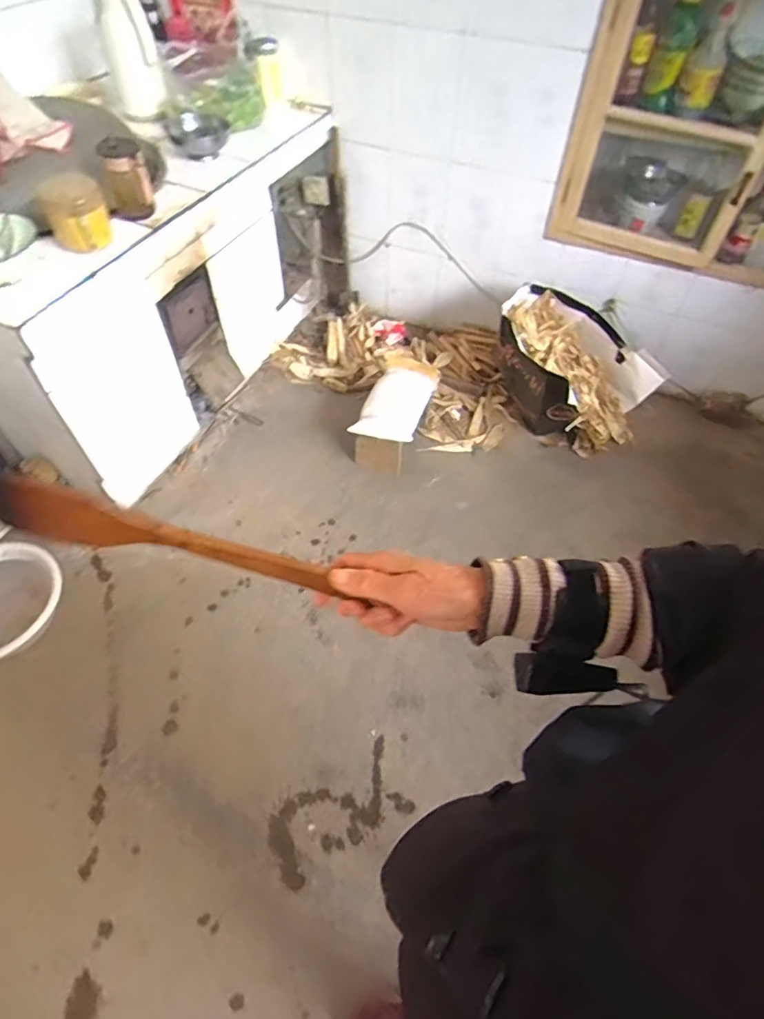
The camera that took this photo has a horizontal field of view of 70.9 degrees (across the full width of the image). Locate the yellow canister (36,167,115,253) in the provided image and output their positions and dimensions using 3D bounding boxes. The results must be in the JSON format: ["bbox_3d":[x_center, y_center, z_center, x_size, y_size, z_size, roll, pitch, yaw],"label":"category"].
[{"bbox_3d":[-0.618,-0.599,1.087,0.118,0.110,0.112,-21,56,-16],"label":"yellow canister"}]

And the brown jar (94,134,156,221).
[{"bbox_3d":[-0.550,-0.712,1.164,0.086,0.138,0.098,-18,56,-14],"label":"brown jar"}]

